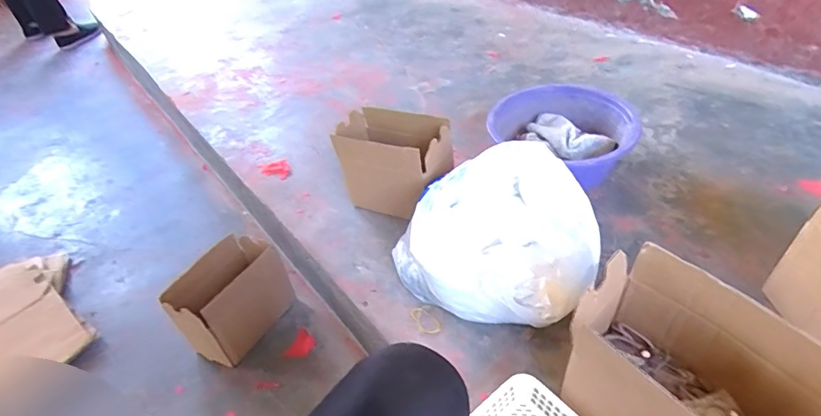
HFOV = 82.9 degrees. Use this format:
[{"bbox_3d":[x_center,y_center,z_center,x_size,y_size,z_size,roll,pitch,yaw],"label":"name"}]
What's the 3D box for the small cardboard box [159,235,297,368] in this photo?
[{"bbox_3d":[-0.360,0.188,0.946,0.115,0.177,0.208,26,53,31],"label":"small cardboard box"}]

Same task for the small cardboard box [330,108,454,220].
[{"bbox_3d":[-0.025,-0.073,0.900,0.208,0.192,0.112,18,49,25],"label":"small cardboard box"}]

